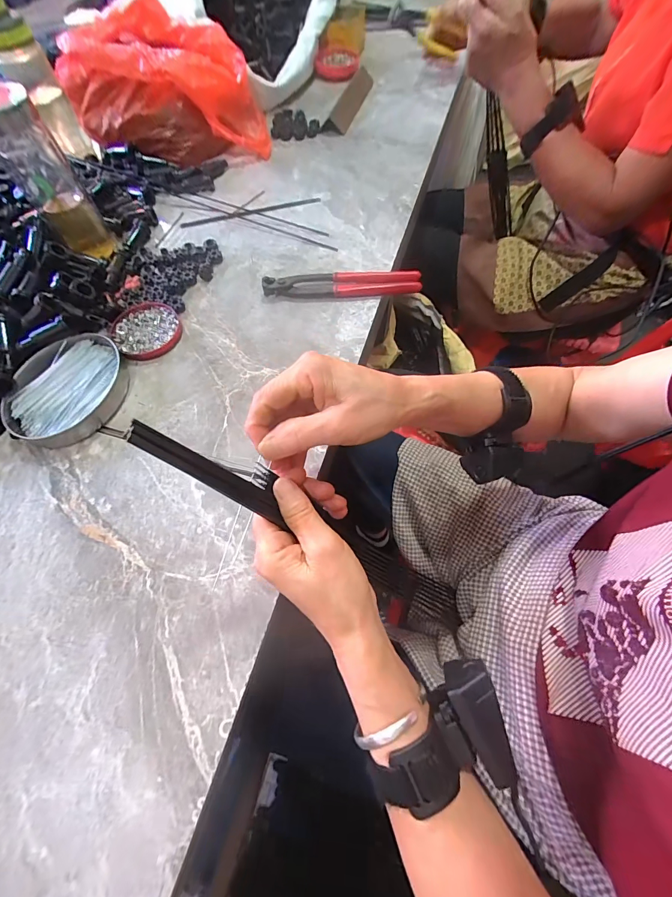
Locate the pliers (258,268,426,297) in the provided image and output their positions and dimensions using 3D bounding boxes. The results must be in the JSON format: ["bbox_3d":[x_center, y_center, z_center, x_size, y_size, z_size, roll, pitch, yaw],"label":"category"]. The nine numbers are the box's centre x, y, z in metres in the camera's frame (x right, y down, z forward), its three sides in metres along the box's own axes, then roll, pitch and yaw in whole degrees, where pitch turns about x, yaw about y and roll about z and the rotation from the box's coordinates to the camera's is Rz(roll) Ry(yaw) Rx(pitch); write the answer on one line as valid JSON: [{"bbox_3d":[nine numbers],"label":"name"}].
[{"bbox_3d":[0.009,-0.217,0.474,0.204,0.020,0.038,-1,64,0],"label":"pliers"}]

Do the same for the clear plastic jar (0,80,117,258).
[{"bbox_3d":[-0.350,-0.327,0.433,0.062,0.155,0.066,-39,70,-16],"label":"clear plastic jar"}]

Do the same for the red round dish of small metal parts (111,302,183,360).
[{"bbox_3d":[-0.235,-0.147,0.449,0.078,0.009,0.083,0,64,0],"label":"red round dish of small metal parts"}]

